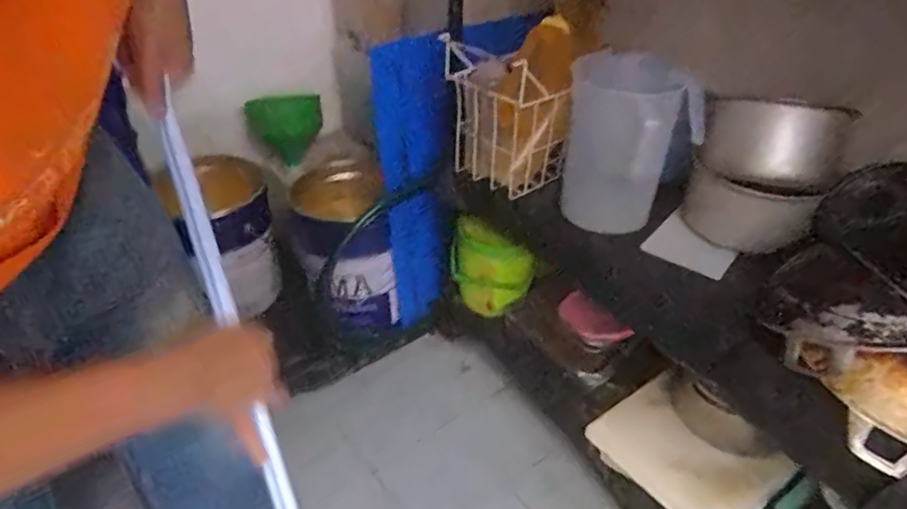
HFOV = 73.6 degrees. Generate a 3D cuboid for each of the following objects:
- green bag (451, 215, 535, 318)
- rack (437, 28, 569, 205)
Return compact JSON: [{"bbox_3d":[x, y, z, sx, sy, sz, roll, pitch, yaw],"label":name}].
[{"bbox_3d":[0.085,0.042,1.388,0.194,0.219,0.061,10,37,11],"label":"green bag"},{"bbox_3d":[0.094,-0.260,1.159,0.134,0.244,0.205,-30,47,-35],"label":"rack"}]

